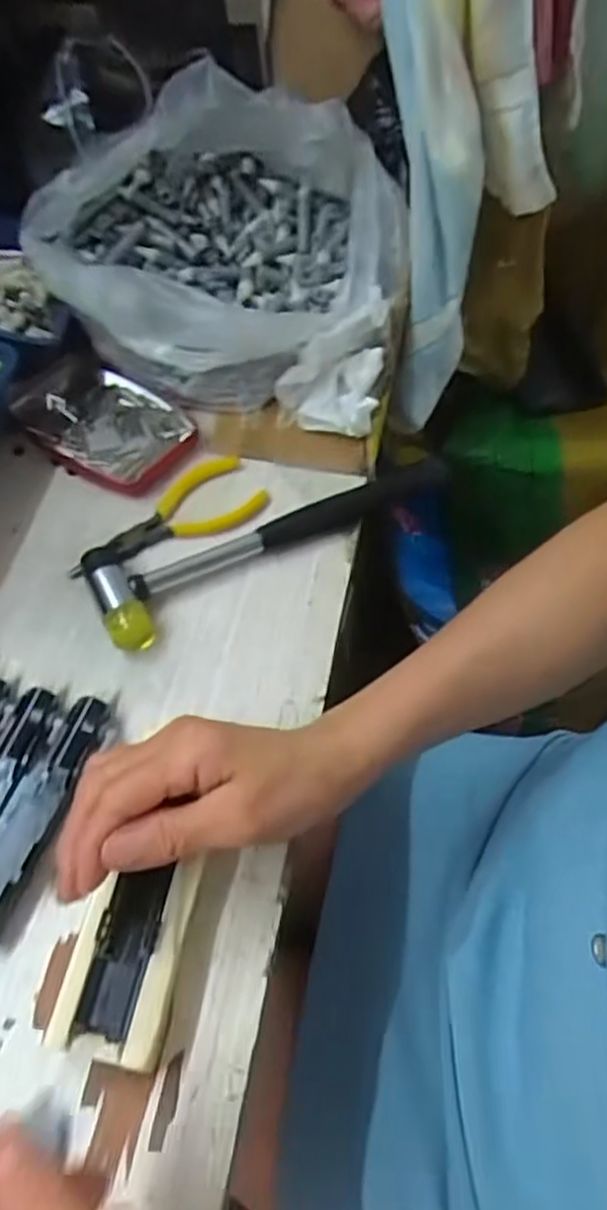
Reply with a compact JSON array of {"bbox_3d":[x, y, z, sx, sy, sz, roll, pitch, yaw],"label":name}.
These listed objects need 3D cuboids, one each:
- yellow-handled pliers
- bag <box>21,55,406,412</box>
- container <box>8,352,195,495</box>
[{"bbox_3d":[-0.088,-0.058,0.449,0.125,0.010,0.054,-22,62,-15],"label":"yellow-handled pliers"},{"bbox_3d":[-0.058,-0.248,0.490,0.243,0.133,0.195,-8,59,-7],"label":"bag"},{"bbox_3d":[-0.135,-0.122,0.483,0.124,0.021,0.082,30,62,15],"label":"container"}]

